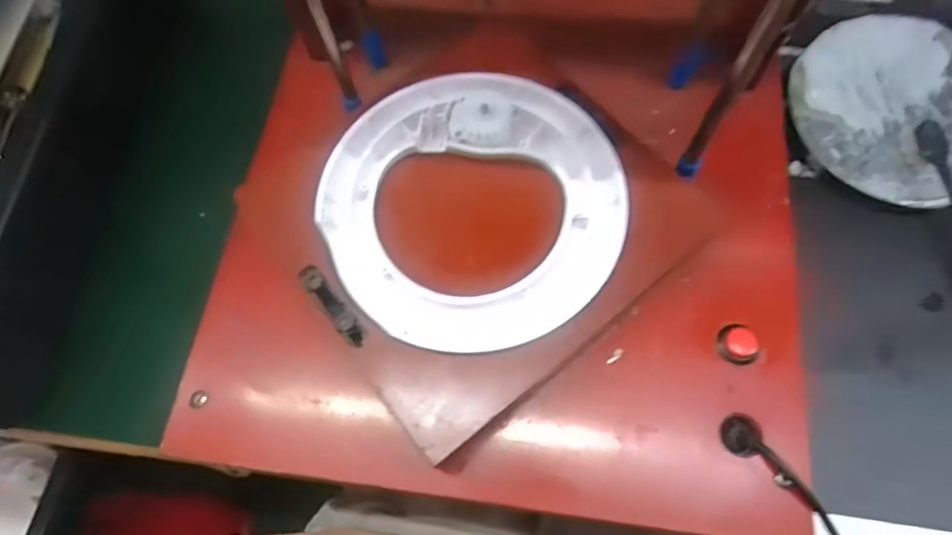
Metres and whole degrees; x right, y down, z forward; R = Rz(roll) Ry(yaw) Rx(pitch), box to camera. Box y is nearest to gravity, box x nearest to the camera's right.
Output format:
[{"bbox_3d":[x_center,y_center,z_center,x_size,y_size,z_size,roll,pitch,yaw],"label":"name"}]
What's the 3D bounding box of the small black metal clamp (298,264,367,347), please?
[{"bbox_3d":[-0.062,0.017,0.242,0.009,0.007,0.043,-39,71,-12],"label":"small black metal clamp"}]

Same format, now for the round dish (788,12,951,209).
[{"bbox_3d":[0.257,-0.097,0.331,0.120,0.015,0.121,-1,68,3],"label":"round dish"}]

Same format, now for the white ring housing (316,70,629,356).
[{"bbox_3d":[-0.002,-0.032,0.246,0.128,0.012,0.135,-1,68,3],"label":"white ring housing"}]

